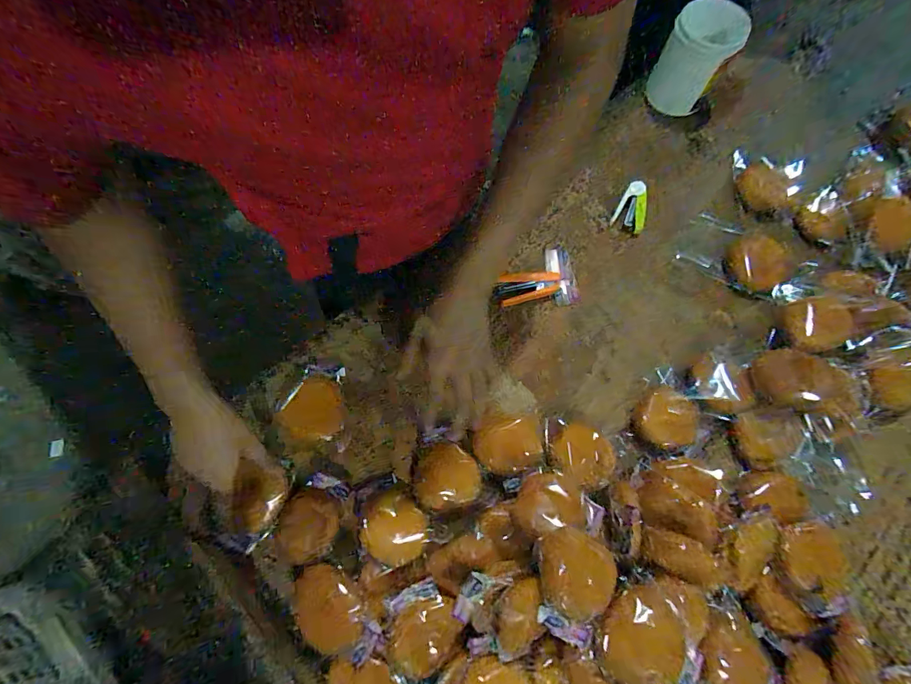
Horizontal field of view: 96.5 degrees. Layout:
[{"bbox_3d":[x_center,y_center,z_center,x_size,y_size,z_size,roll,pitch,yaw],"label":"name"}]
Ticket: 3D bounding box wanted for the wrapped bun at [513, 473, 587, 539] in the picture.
[{"bbox_3d":[0.110,0.195,0.493,0.081,0.039,0.063,-10,73,-5],"label":"wrapped bun"}]

